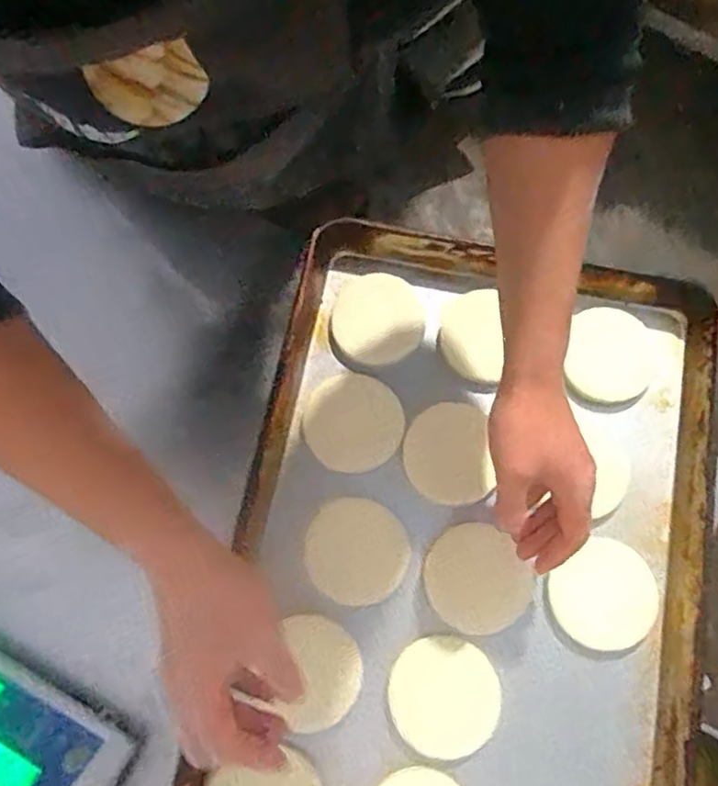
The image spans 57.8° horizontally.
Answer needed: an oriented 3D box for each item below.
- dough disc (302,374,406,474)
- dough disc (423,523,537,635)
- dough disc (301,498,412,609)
[{"bbox_3d":[-0.006,0.030,0.635,0.096,0.007,0.091,0,75,1],"label":"dough disc"},{"bbox_3d":[0.105,0.168,0.589,0.087,0.004,0.094,-3,69,8],"label":"dough disc"},{"bbox_3d":[-0.003,0.146,0.605,0.091,0.008,0.097,0,75,1],"label":"dough disc"}]

